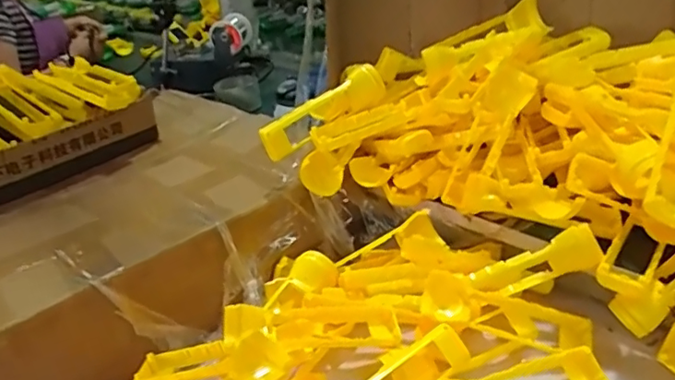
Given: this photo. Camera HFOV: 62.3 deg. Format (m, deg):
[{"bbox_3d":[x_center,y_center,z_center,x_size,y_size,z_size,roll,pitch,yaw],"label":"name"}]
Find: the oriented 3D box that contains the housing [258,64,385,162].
[{"bbox_3d":[-0.017,-0.096,0.671,0.170,0.050,0.030,-33,39,-17],"label":"housing"}]

